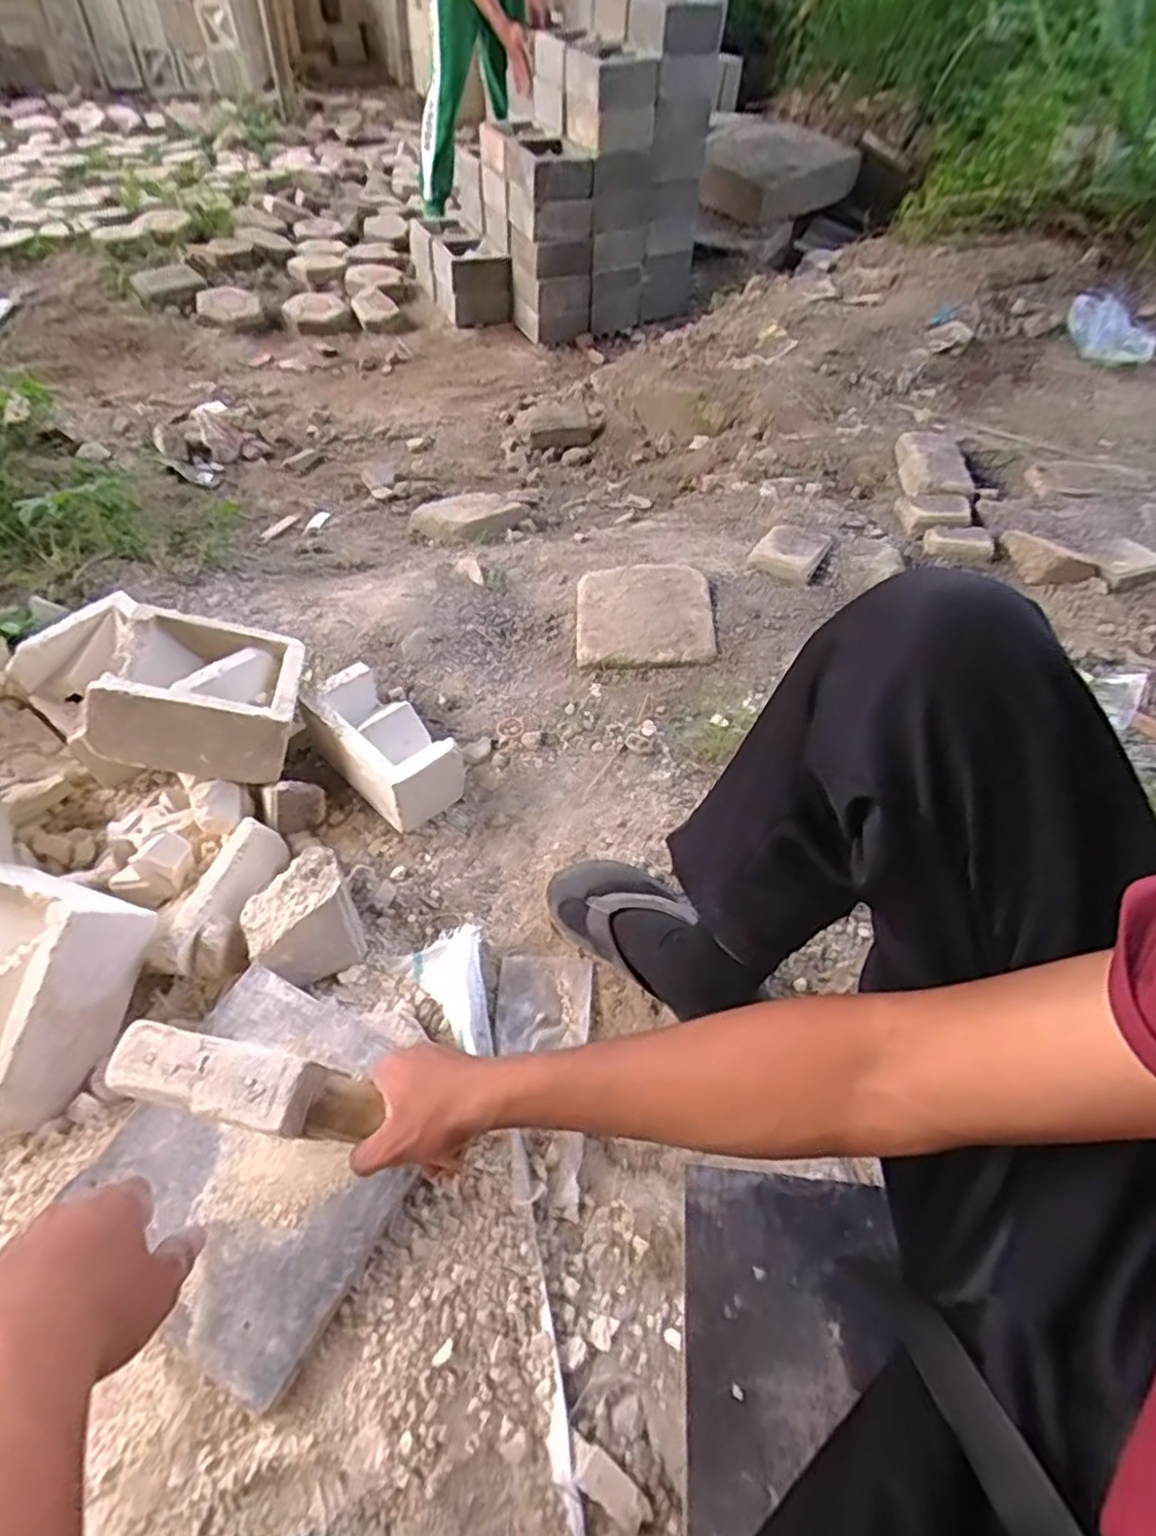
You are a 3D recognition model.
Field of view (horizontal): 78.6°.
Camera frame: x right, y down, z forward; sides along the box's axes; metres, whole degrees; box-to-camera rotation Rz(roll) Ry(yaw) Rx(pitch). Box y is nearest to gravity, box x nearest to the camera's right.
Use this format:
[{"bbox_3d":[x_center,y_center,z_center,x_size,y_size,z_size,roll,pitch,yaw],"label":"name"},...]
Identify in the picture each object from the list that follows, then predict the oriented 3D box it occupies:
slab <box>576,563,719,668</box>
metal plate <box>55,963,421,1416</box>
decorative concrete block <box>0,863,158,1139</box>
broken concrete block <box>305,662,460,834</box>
[{"bbox_3d":[0.101,-0.237,1.068,0.203,0.041,0.204,1,52,-2],"label":"slab"},{"bbox_3d":[-0.266,0.323,0.596,0.245,0.014,0.246,22,54,18],"label":"metal plate"},{"bbox_3d":[-0.554,0.209,0.677,0.211,0.098,0.207,12,75,18],"label":"decorative concrete block"},{"bbox_3d":[-0.246,-0.029,0.893,0.197,0.093,0.103,37,59,23],"label":"broken concrete block"}]

